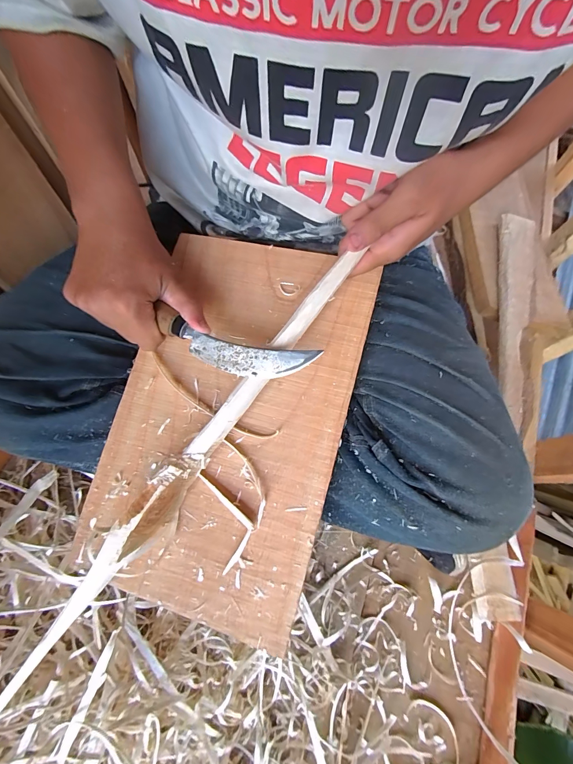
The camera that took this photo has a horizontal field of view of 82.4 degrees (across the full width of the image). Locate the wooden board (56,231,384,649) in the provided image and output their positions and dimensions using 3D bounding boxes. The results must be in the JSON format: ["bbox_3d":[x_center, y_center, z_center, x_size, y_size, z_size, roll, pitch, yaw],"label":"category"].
[{"bbox_3d":[-0.052,0.026,0.288,0.198,0.006,0.321,14,81,11],"label":"wooden board"}]

